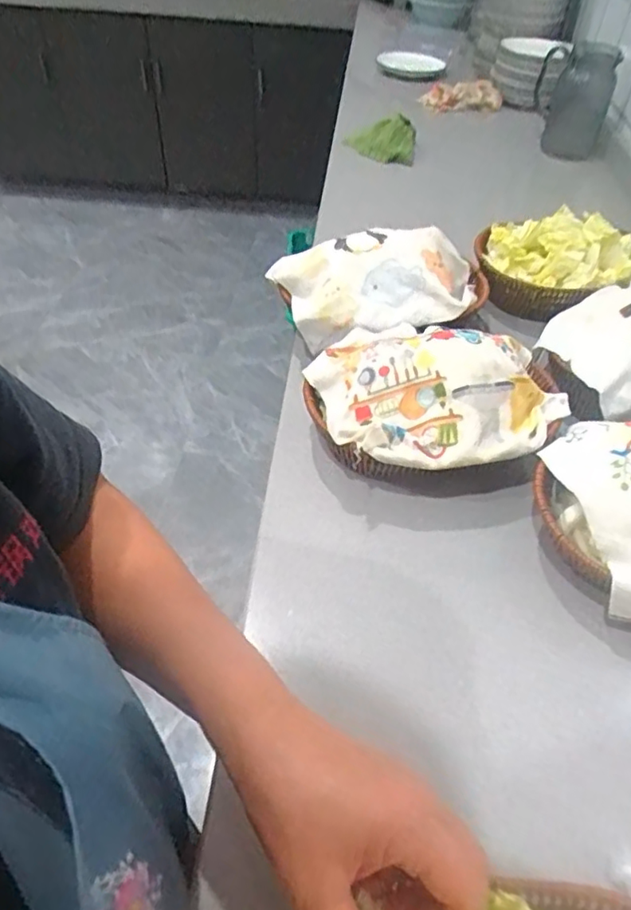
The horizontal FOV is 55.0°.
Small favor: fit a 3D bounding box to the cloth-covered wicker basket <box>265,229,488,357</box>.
[{"bbox_3d":[0.074,-0.174,0.627,0.236,0.101,0.115,0,47,-3],"label":"cloth-covered wicker basket"}]

